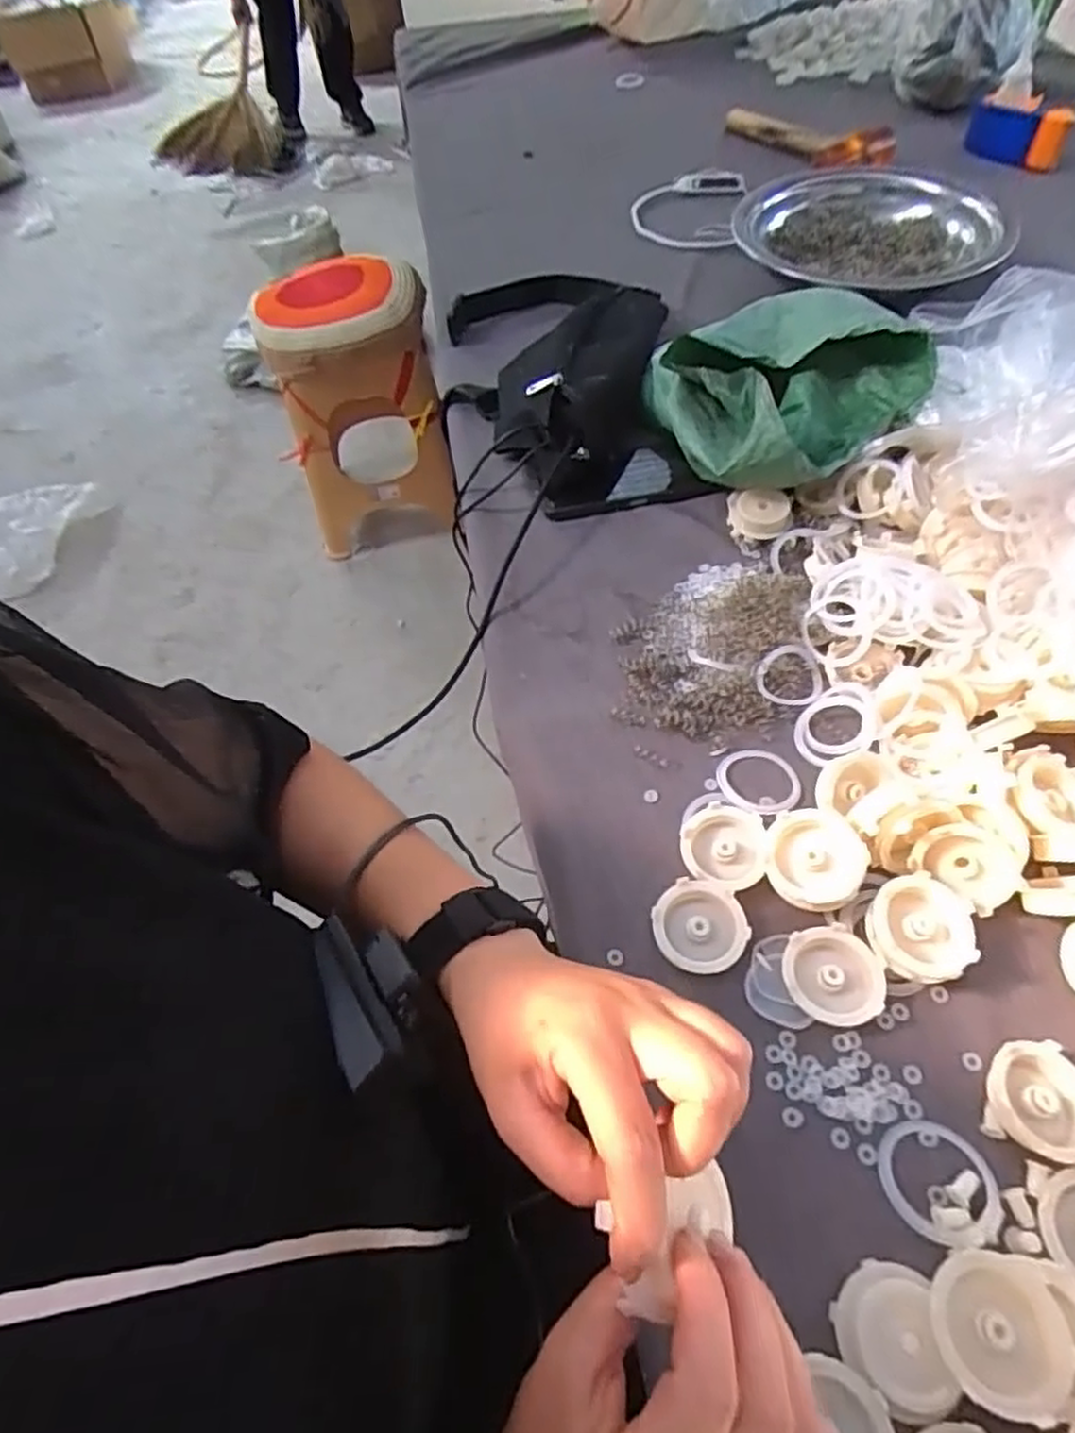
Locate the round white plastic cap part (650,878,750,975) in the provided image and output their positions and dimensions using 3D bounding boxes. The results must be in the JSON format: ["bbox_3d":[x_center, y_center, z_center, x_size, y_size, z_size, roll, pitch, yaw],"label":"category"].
[{"bbox_3d":[0.097,0.125,0.431,0.053,0.017,0.052,-2,55,4],"label":"round white plastic cap part"}]

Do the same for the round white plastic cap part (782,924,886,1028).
[{"bbox_3d":[0.167,0.149,0.412,0.053,0.018,0.053,-2,55,4],"label":"round white plastic cap part"}]

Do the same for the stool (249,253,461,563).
[{"bbox_3d":[-0.368,-0.635,1.539,0.317,0.531,0.324,-16,55,-6],"label":"stool"}]

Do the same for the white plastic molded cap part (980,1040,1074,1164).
[{"bbox_3d":[0.261,0.196,0.369,0.057,0.021,0.053,-2,55,4],"label":"white plastic molded cap part"}]

